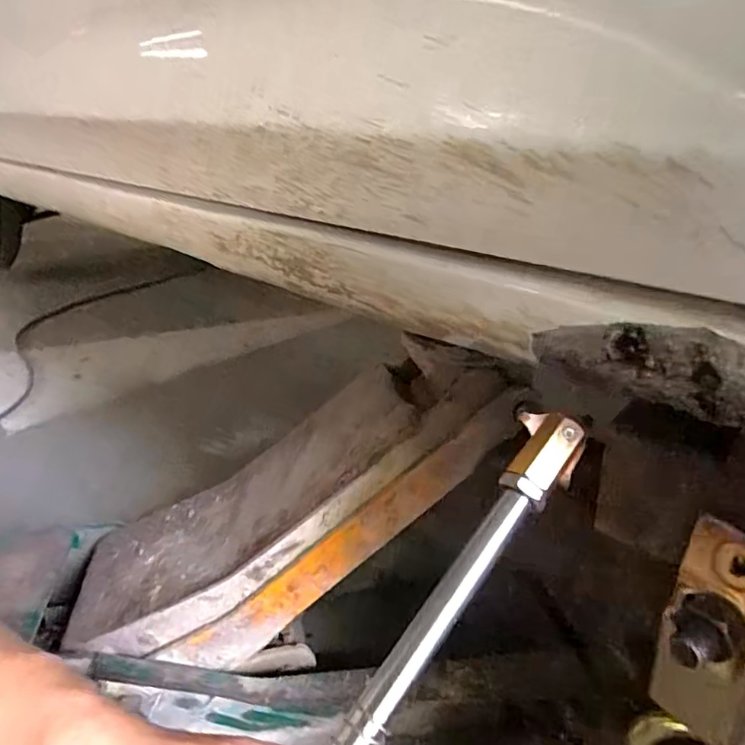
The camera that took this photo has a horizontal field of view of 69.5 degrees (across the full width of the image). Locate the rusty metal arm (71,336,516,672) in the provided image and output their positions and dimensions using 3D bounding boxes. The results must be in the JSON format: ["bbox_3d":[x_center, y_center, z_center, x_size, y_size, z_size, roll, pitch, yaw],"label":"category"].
[{"bbox_3d":[-0.069,0.112,0.466,0.377,0.105,0.142,-33,27,3],"label":"rusty metal arm"}]

